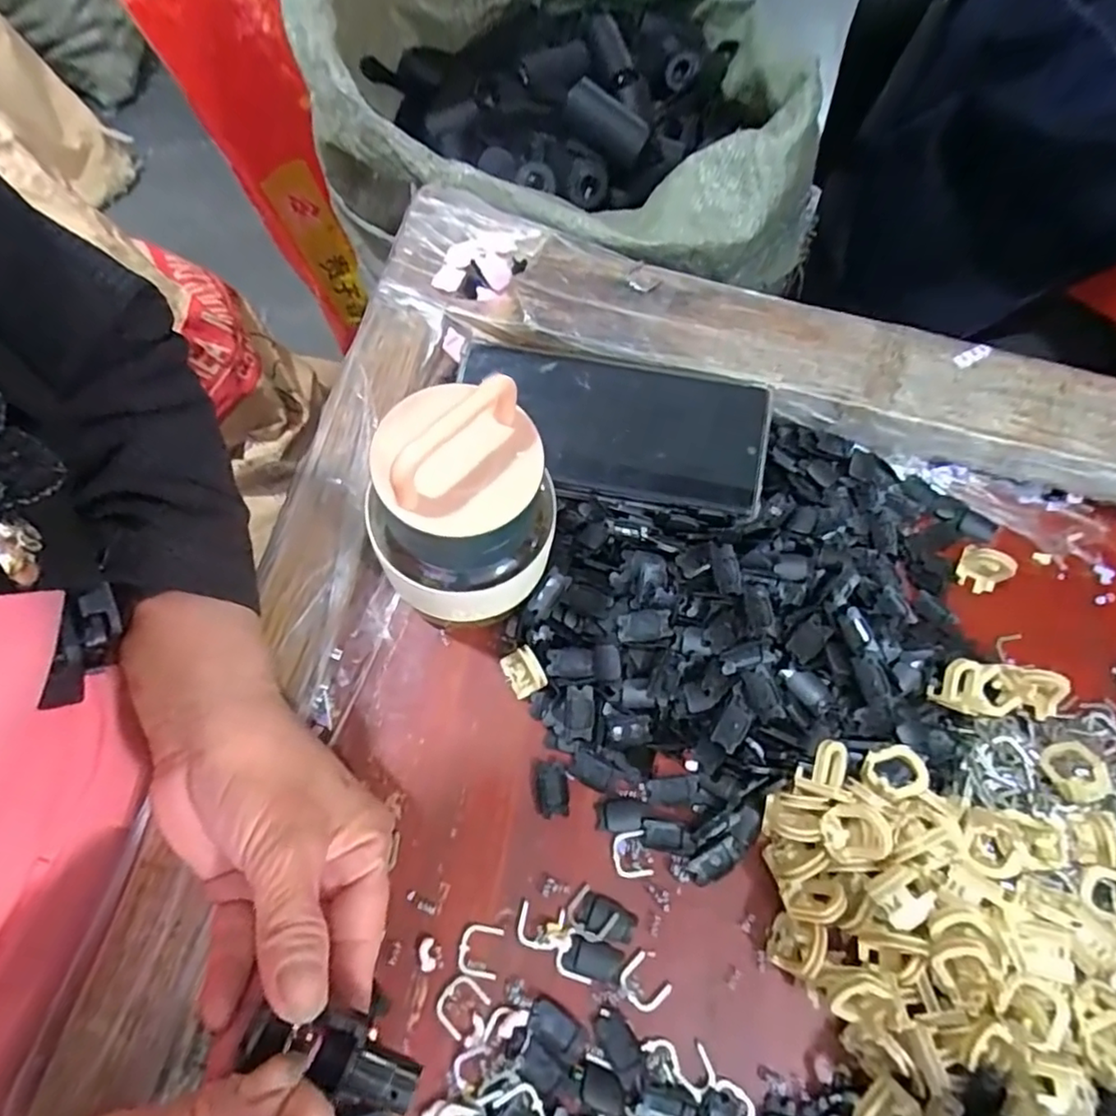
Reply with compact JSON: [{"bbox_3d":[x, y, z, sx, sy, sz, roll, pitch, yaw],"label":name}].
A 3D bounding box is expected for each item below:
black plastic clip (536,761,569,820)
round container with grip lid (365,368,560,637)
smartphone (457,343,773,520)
[{"bbox_3d":[-0.003,0.105,0.286,0.013,0.004,0.023,-4,68,-6],"label":"black plastic clip"},{"bbox_3d":[-0.040,-0.016,0.249,0.067,0.115,0.062,2,67,-4],"label":"round container with grip lid"},{"bbox_3d":[0.026,-0.069,0.331,0.160,0.016,0.073,13,67,1],"label":"smartphone"}]

